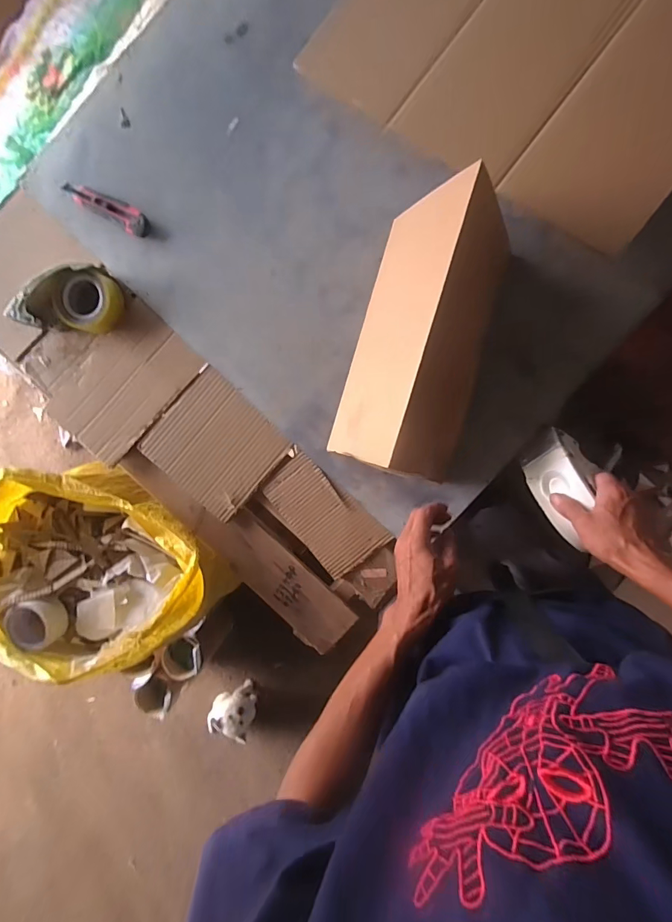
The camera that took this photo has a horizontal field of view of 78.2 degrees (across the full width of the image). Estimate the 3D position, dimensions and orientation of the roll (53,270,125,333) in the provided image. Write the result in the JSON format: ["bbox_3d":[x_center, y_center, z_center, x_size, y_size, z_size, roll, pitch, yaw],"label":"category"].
[{"bbox_3d":[-0.409,-0.266,0.688,0.095,0.038,0.099,21,106,-13],"label":"roll"}]

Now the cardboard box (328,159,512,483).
[{"bbox_3d":[0.128,-0.179,0.585,0.191,0.179,0.382,18,95,3],"label":"cardboard box"}]

